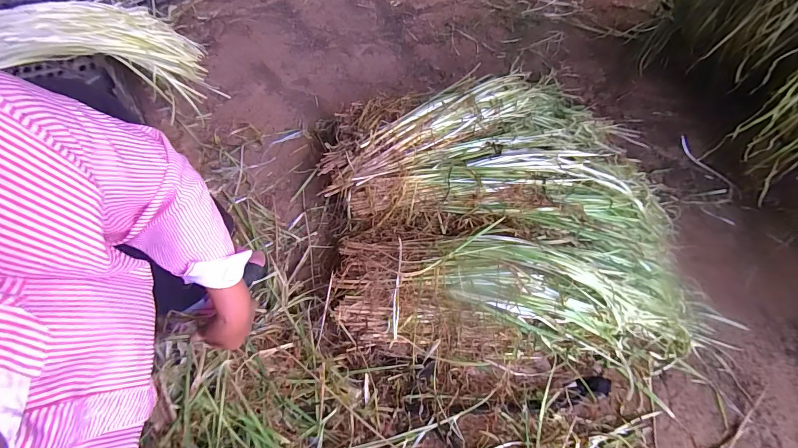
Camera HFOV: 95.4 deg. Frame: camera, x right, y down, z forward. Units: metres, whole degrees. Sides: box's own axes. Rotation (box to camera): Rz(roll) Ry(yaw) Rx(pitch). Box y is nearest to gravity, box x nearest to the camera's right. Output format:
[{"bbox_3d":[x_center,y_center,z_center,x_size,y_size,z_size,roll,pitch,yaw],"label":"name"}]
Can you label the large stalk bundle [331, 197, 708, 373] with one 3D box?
[{"bbox_3d":[0.226,0.115,0.693,0.688,0.112,0.322,-5,59,-1],"label":"large stalk bundle"}]

